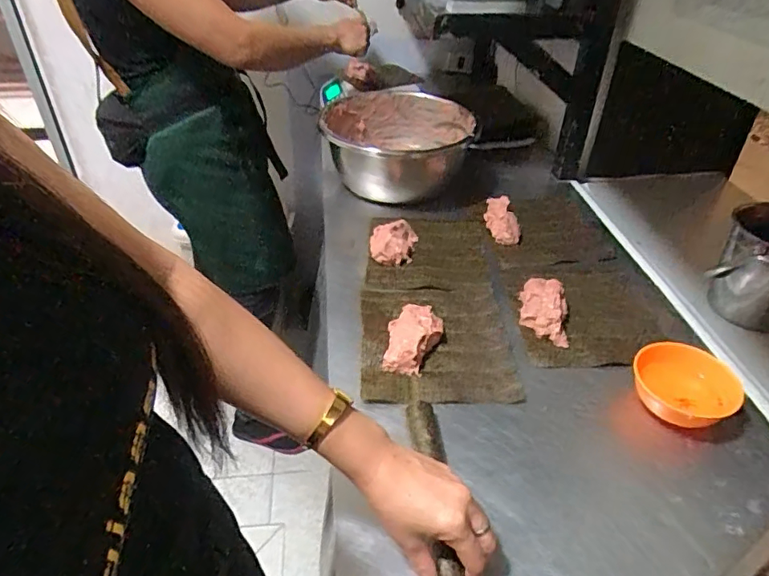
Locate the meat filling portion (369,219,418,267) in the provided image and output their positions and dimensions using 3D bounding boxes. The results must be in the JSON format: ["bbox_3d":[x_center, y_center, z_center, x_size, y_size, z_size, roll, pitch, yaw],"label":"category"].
[{"bbox_3d":[0.014,-0.074,0.835,0.069,0.034,0.108,8,39,8],"label":"meat filling portion"}]

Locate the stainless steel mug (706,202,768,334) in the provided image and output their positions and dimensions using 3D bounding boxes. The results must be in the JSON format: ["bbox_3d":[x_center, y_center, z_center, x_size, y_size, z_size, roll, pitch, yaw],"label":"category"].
[{"bbox_3d":[0.514,-0.025,0.699,0.126,0.134,0.102,30,47,31],"label":"stainless steel mug"}]

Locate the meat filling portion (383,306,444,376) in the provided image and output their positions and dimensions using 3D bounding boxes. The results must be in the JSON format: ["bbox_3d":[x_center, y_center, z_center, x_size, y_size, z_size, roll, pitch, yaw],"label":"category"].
[{"bbox_3d":[0.036,0.063,0.658,0.063,0.027,0.111,10,39,11],"label":"meat filling portion"}]

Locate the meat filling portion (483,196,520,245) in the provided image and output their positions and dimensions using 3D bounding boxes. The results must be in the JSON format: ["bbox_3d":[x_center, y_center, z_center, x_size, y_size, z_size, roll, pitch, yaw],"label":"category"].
[{"bbox_3d":[0.196,-0.118,0.893,0.048,0.034,0.119,0,39,-1],"label":"meat filling portion"}]

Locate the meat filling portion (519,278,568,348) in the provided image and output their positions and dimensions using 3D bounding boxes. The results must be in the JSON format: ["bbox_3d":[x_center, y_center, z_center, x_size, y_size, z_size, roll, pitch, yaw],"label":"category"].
[{"bbox_3d":[0.214,0.022,0.710,0.059,0.036,0.126,6,39,6],"label":"meat filling portion"}]

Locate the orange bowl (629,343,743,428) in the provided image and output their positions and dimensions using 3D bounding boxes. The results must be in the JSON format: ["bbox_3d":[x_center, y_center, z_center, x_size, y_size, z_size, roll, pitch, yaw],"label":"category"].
[{"bbox_3d":[0.329,0.117,0.578,0.109,0.055,0.098,24,44,26],"label":"orange bowl"}]

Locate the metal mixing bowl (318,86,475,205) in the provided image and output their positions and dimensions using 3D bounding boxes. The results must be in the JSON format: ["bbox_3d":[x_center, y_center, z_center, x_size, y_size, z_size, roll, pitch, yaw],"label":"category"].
[{"bbox_3d":[0.025,-0.269,1.003,0.279,0.125,0.293,1,38,-1],"label":"metal mixing bowl"}]

